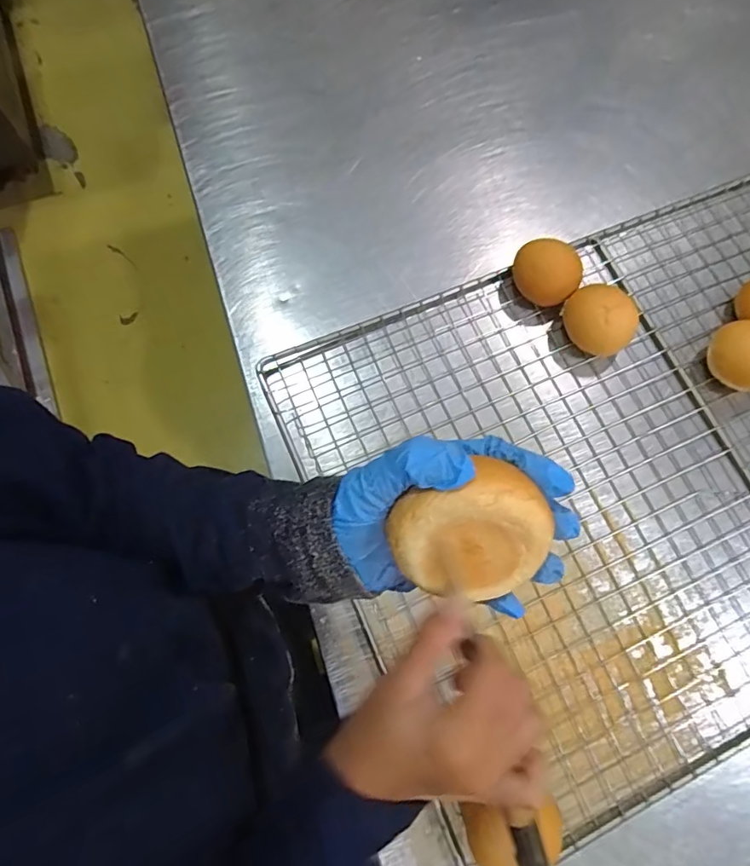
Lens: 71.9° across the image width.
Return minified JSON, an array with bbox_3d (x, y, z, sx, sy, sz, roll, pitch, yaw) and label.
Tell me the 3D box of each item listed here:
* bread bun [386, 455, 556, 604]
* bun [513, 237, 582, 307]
[{"bbox_3d":[0.046,0.043,0.258,0.071,0.040,0.069,0,118,1],"label":"bread bun"},{"bbox_3d":[0.197,-0.184,0.596,0.073,0.045,0.060,27,74,6],"label":"bun"}]

